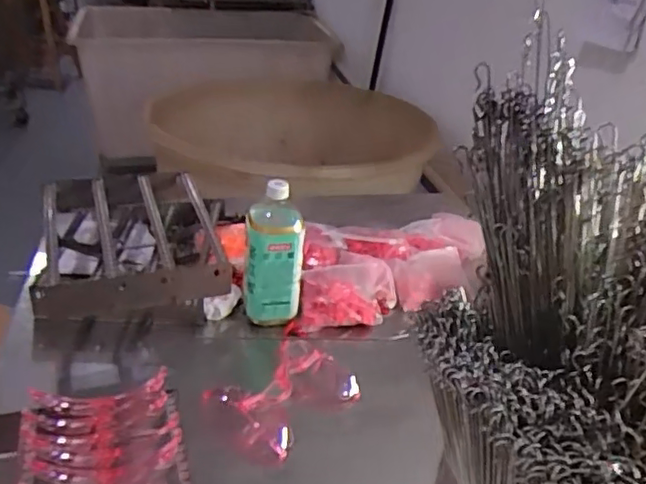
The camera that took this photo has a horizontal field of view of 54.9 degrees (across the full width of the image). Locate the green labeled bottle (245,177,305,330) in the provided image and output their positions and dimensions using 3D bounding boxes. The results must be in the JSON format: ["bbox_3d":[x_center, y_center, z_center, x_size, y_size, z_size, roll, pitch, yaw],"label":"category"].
[{"bbox_3d":[-0.075,0.026,0.923,0.086,0.226,0.070,2,29,-5],"label":"green labeled bottle"}]

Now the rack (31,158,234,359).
[{"bbox_3d":[-0.304,0.010,1.004,0.279,0.133,0.319,-3,30,-14],"label":"rack"}]

